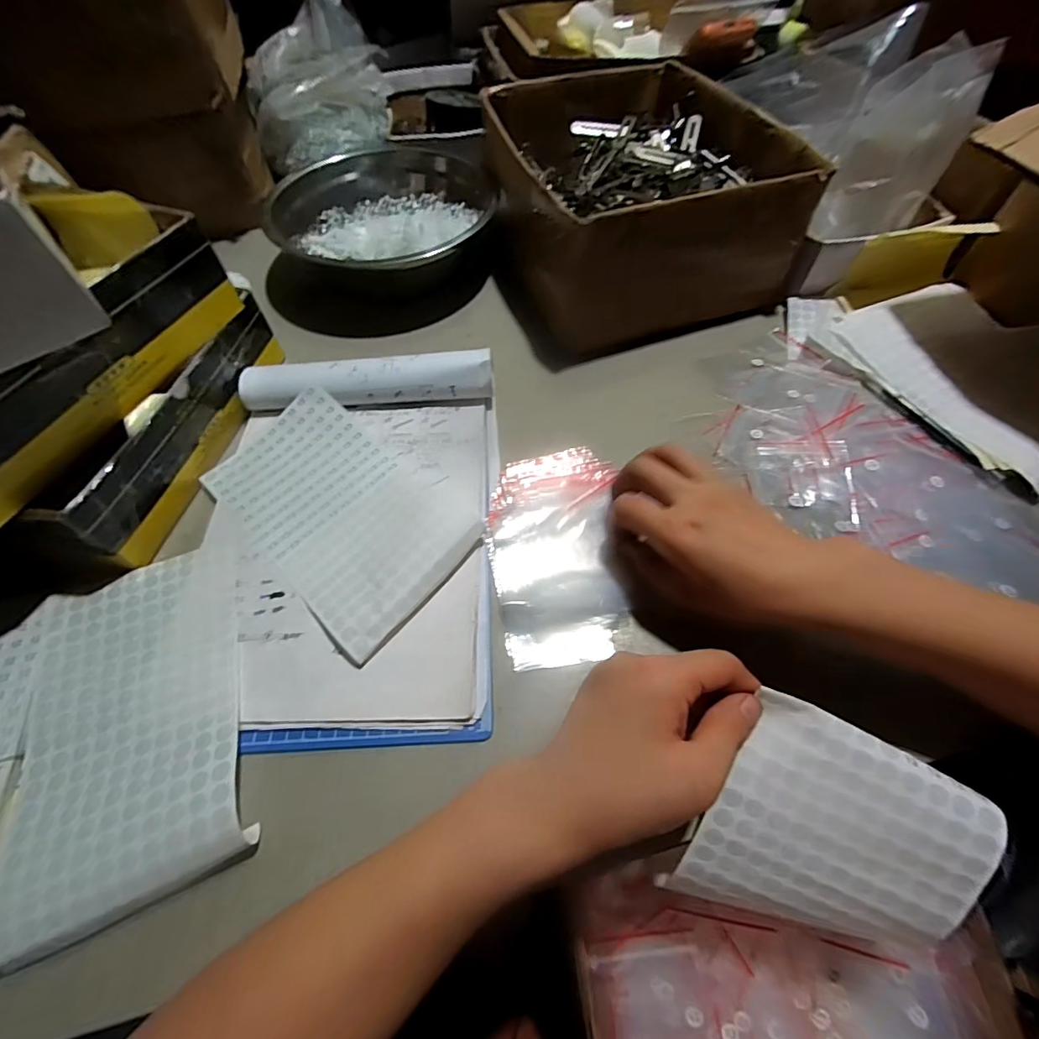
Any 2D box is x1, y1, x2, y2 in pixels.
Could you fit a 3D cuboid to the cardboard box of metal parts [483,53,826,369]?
[{"bbox_3d":[0.117,-0.365,0.526,0.266,0.118,0.329,-17,62,-10],"label":"cardboard box of metal parts"}]

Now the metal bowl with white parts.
[{"bbox_3d":[-0.147,-0.341,0.538,0.230,0.062,0.200,19,63,10],"label":"metal bowl with white parts"}]

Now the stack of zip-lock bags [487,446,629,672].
[{"bbox_3d":[0.027,0.022,0.353,0.093,0.009,0.165,-3,62,-2],"label":"stack of zip-lock bags"}]

